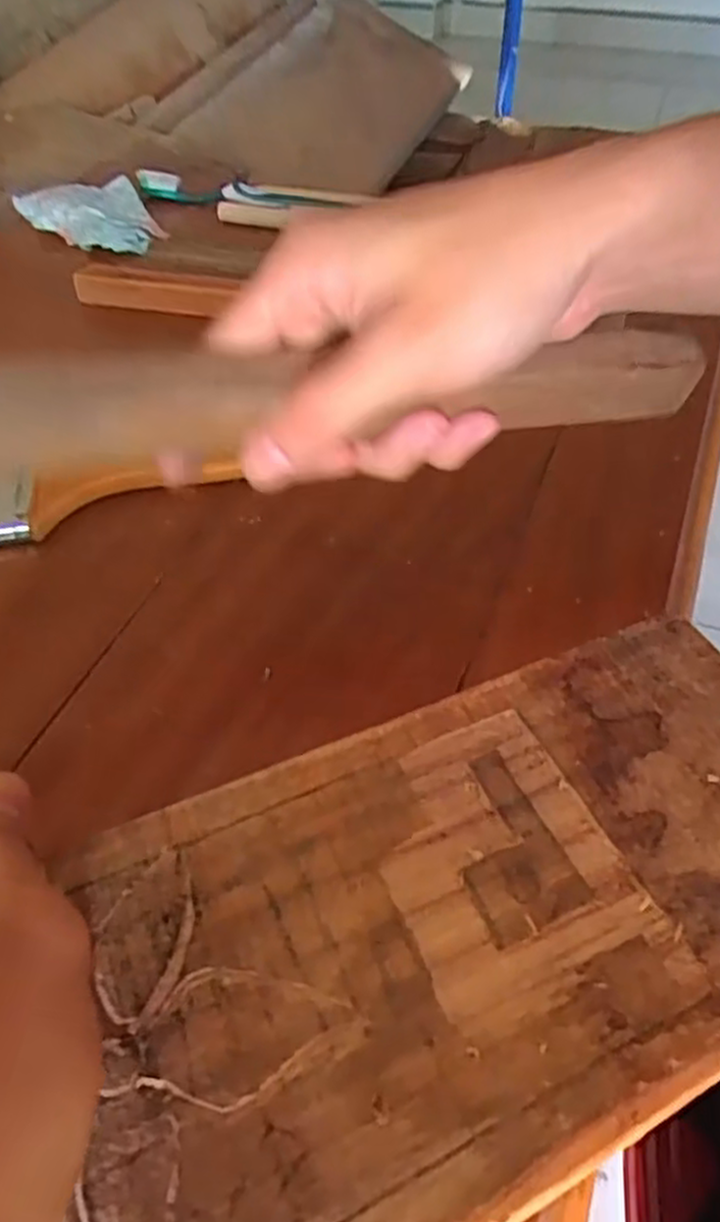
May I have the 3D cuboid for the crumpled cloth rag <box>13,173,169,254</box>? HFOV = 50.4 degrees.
[{"bbox_3d":[-0.185,-0.280,0.536,0.079,0.020,0.107,-29,54,-19],"label":"crumpled cloth rag"}]

